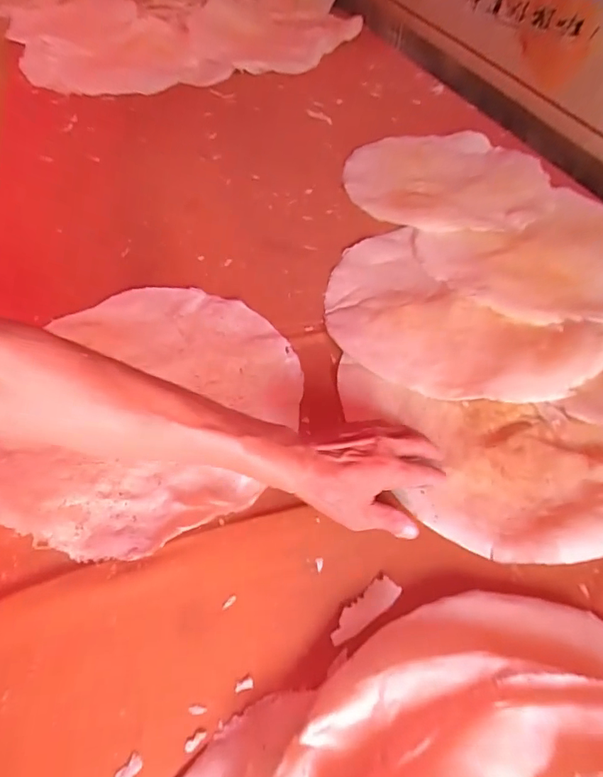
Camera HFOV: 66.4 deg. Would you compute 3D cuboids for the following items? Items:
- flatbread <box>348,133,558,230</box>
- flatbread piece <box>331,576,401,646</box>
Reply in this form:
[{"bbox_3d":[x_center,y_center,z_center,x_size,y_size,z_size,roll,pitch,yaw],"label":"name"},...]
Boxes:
[{"bbox_3d":[0.274,-0.392,0.864,0.369,0.012,0.369,-3,52,-3],"label":"flatbread"},{"bbox_3d":[0.053,0.186,0.387,0.070,0.004,0.021,-32,58,-23],"label":"flatbread piece"}]

